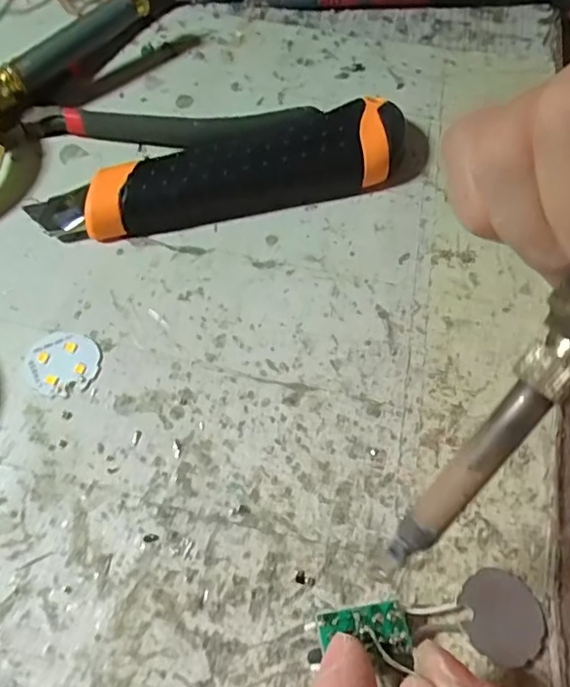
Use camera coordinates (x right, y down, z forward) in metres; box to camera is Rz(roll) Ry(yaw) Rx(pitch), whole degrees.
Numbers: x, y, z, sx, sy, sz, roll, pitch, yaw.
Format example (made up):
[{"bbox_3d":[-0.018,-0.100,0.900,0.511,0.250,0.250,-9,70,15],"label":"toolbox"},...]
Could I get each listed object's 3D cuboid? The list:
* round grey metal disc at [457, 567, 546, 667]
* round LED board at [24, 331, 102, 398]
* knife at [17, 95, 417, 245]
[{"bbox_3d":[0.061,0.076,0.162,0.024,0.004,0.024,7,52,-9],"label":"round grey metal disc"},{"bbox_3d":[-0.076,0.005,0.196,0.024,0.004,0.023,1,62,-3],"label":"round LED board"},{"bbox_3d":[-0.020,-0.065,0.227,0.147,0.019,0.032,-19,64,-13],"label":"knife"}]

